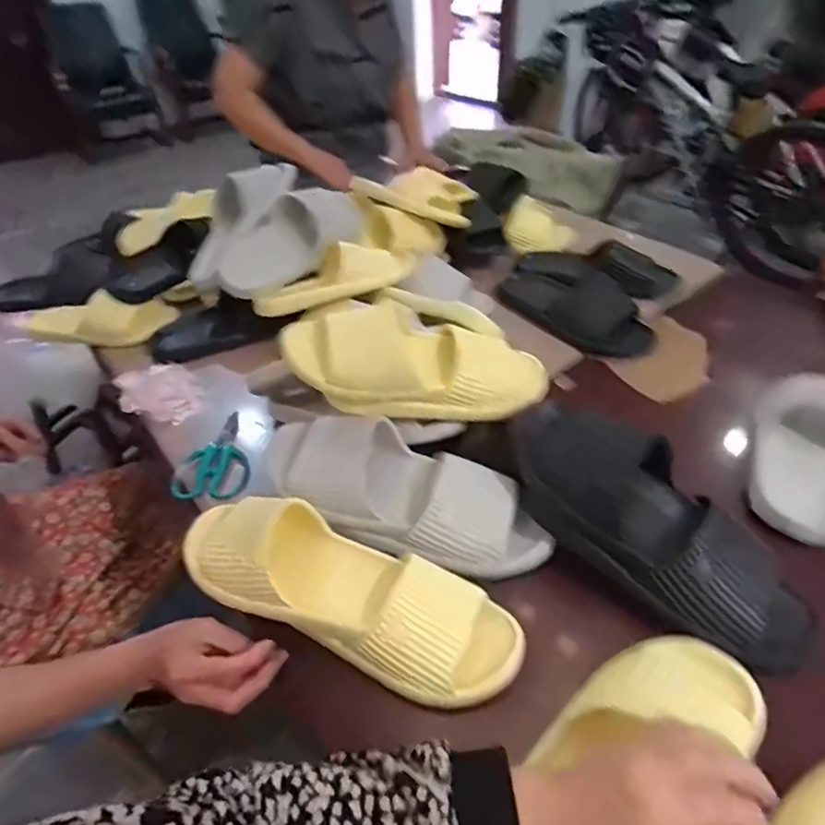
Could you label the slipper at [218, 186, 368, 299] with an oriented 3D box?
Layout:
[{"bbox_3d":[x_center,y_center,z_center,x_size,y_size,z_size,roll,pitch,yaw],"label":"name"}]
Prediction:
[{"bbox_3d":[-0.194,-0.271,0.858,0.258,0.102,0.092,-41,50,-17],"label":"slipper"}]

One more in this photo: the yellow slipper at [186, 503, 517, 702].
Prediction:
[{"bbox_3d":[-0.063,0.158,0.498,0.314,0.076,0.101,13,44,21],"label":"yellow slipper"}]

